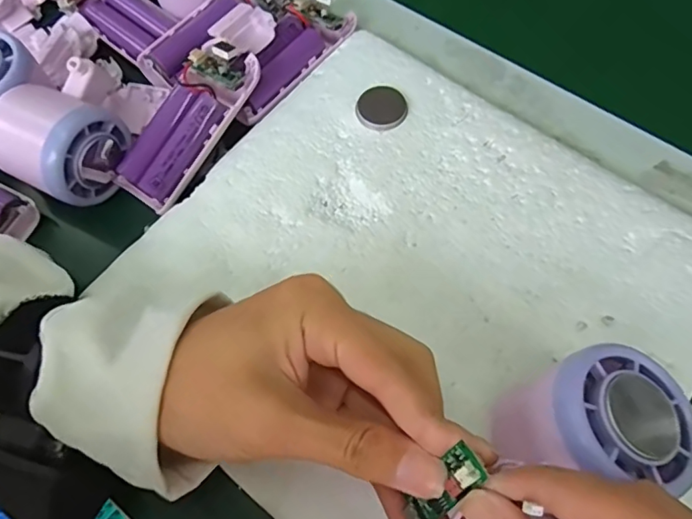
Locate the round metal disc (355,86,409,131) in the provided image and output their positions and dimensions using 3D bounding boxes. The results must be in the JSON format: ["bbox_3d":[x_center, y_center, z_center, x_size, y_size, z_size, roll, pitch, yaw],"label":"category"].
[{"bbox_3d":[0.021,-0.091,0.313,0.029,0.004,0.030,-1,67,3],"label":"round metal disc"}]

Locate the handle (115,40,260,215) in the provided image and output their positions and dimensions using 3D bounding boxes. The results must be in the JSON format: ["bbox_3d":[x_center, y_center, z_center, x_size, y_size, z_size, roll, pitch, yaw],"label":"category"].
[{"bbox_3d":[-0.091,-0.078,0.305,0.038,0.020,0.103,34,89,15],"label":"handle"}]

